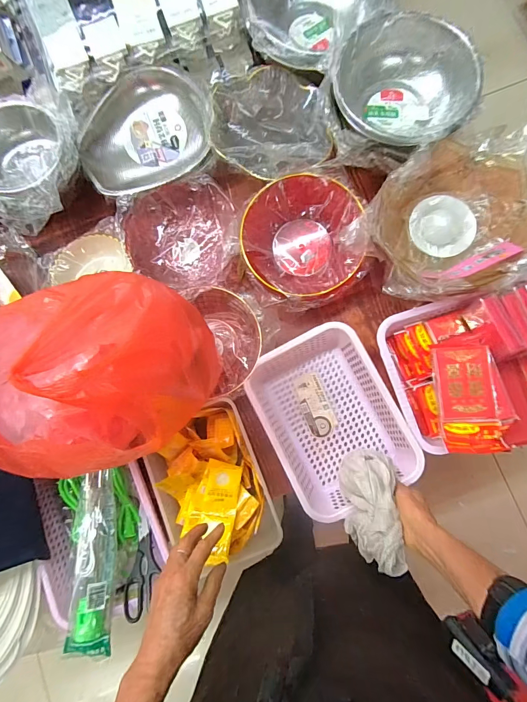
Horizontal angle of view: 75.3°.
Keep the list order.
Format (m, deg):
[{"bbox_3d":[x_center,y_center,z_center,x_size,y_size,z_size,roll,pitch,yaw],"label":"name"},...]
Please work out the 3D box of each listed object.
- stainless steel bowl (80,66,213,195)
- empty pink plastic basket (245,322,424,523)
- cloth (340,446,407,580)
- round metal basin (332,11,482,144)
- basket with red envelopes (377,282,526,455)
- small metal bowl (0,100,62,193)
[{"bbox_3d":[-0.242,-0.448,0.717,0.276,0.063,0.243,-21,82,0],"label":"stainless steel bowl"},{"bbox_3d":[0.118,0.123,0.638,0.220,0.095,0.293,-28,82,-1],"label":"empty pink plastic basket"},{"bbox_3d":[0.173,0.247,0.537,0.083,0.070,0.173,-5,55,2],"label":"cloth"},{"bbox_3d":[0.258,-0.478,0.631,0.239,0.103,0.234,0,83,3],"label":"round metal basin"},{"bbox_3d":[0.397,0.024,0.581,0.335,0.113,0.246,-12,82,1],"label":"basket with red envelopes"},{"bbox_3d":[-0.475,-0.382,0.674,0.183,0.091,0.181,0,83,3],"label":"small metal bowl"}]

